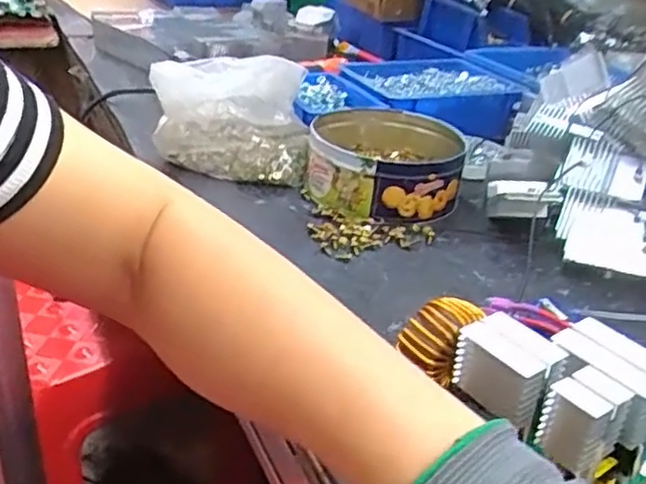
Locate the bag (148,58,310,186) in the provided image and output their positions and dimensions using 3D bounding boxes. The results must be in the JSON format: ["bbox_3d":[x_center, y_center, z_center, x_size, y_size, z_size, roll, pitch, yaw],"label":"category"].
[{"bbox_3d":[-0.087,-0.118,0.652,0.142,0.110,0.067,0,30,-9],"label":"bag"}]

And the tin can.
[{"bbox_3d":[0.056,-0.073,0.646,0.140,0.059,0.148,4,29,-2],"label":"tin can"}]

